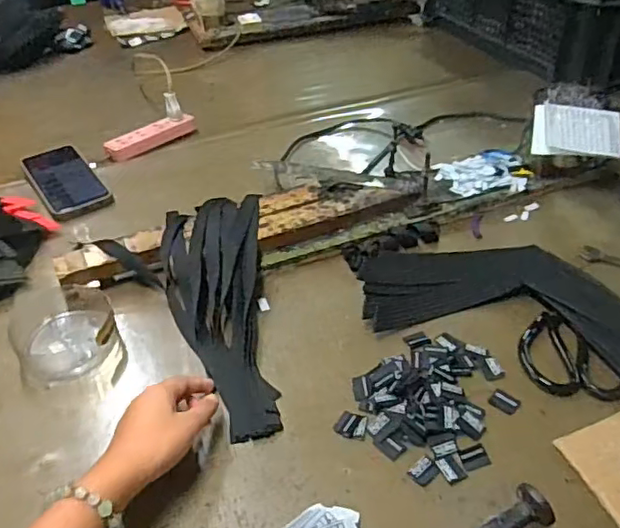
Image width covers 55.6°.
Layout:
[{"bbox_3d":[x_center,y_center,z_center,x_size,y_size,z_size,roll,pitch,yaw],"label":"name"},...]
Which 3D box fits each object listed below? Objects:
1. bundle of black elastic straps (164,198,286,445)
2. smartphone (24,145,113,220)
[{"bbox_3d":[-0.090,0.047,0.624,0.113,0.028,0.298,-10,55,-10],"label":"bundle of black elastic straps"},{"bbox_3d":[-0.346,-0.121,0.828,0.082,0.015,0.178,-26,47,-25],"label":"smartphone"}]

